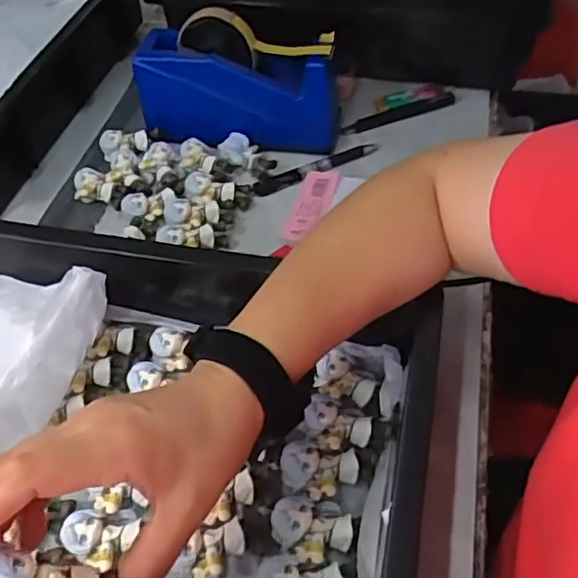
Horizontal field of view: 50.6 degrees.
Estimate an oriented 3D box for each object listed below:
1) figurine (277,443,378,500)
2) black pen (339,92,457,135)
[{"bbox_3d":[0.026,0.122,0.408,0.062,0.020,0.034,1,50,3],"label":"figurine"},{"bbox_3d":[0.112,-0.182,0.631,0.120,0.018,0.015,-13,57,-6],"label":"black pen"}]

